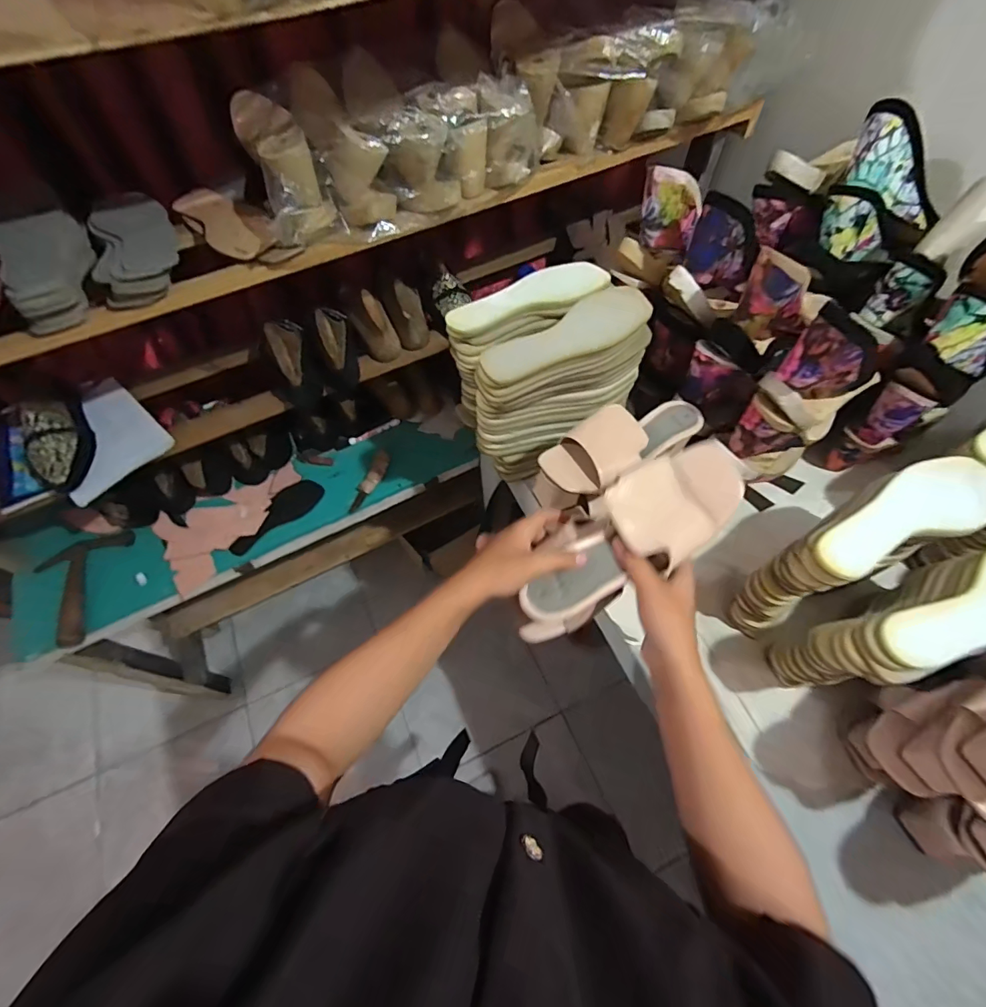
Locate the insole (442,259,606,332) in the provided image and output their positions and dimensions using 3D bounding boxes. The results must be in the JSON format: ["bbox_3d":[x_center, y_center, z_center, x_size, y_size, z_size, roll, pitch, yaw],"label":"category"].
[{"bbox_3d":[0.046,-0.291,0.638,0.230,0.015,0.067,-18,74,-5],"label":"insole"}]

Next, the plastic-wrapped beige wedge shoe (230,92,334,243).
[{"bbox_3d":[-0.284,-0.449,0.621,0.071,0.101,0.252,-22,61,-11],"label":"plastic-wrapped beige wedge shoe"}]

